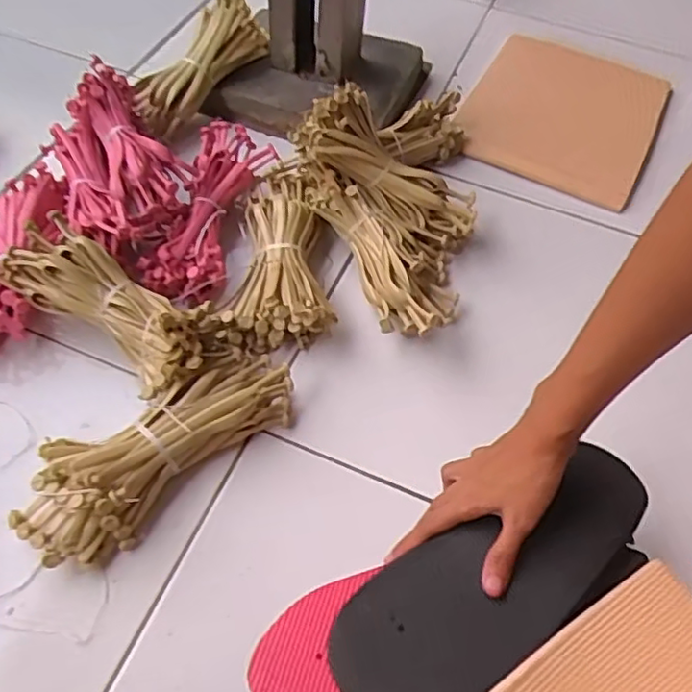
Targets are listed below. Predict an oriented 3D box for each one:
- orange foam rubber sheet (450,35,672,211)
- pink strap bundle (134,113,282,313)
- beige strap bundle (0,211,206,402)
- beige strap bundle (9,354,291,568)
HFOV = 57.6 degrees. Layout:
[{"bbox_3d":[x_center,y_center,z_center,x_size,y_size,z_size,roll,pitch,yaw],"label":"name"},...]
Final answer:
[{"bbox_3d":[0.287,-0.313,0.836,0.238,0.019,0.273,26,60,13],"label":"orange foam rubber sheet"},{"bbox_3d":[-0.148,-0.143,0.663,0.091,0.052,0.211,17,58,7],"label":"pink strap bundle"},{"bbox_3d":[-0.221,-0.041,0.573,0.208,0.040,0.082,33,62,17],"label":"beige strap bundle"},{"bbox_3d":[-0.157,0.088,0.539,0.247,0.048,0.108,-27,63,-19],"label":"beige strap bundle"}]

